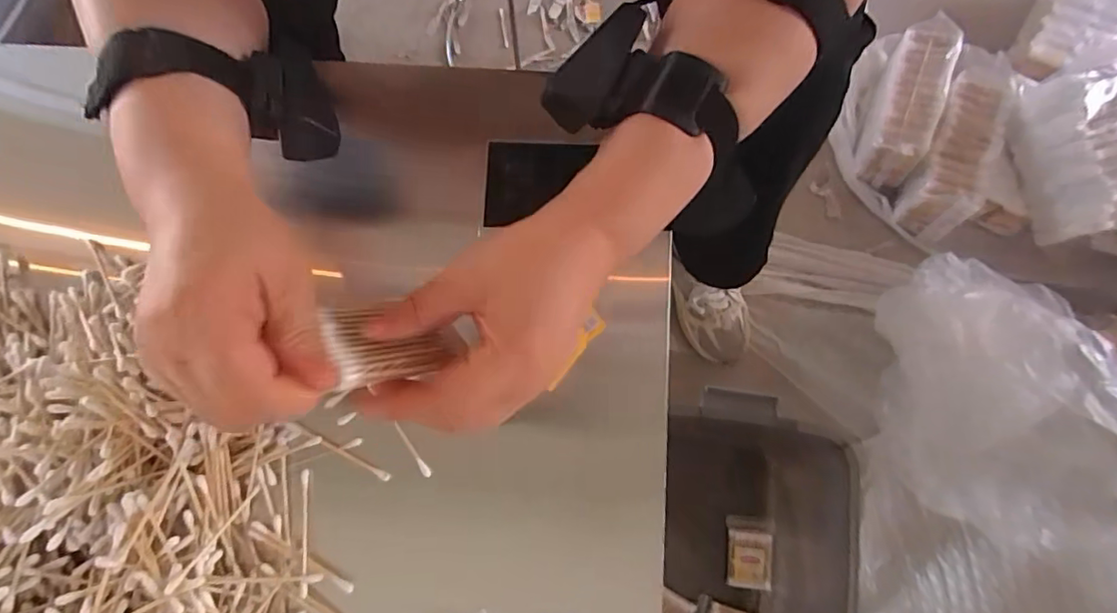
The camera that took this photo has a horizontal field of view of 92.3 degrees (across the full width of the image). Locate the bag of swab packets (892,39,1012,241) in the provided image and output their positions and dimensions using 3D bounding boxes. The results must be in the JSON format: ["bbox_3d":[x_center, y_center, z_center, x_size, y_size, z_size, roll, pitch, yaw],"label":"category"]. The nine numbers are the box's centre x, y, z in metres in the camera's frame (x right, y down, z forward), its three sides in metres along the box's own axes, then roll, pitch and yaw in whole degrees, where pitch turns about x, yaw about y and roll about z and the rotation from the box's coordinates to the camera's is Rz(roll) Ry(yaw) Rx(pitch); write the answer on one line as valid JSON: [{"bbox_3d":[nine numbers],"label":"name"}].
[{"bbox_3d":[0.585,-0.242,0.795,0.086,0.094,0.269,20,80,4],"label":"bag of swab packets"}]

